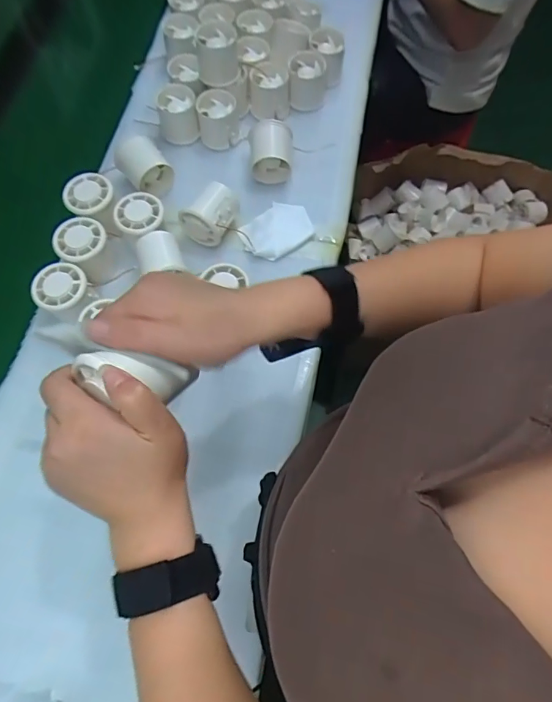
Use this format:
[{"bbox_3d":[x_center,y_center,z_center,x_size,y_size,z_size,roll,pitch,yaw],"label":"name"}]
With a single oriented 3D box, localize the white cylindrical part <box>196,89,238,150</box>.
[{"bbox_3d":[-0.077,-0.306,0.597,0.050,0.055,0.049,0,69,0],"label":"white cylindrical part"}]

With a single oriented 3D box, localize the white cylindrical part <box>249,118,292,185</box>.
[{"bbox_3d":[-0.006,-0.249,0.572,0.054,0.049,0.049,-1,69,0],"label":"white cylindrical part"}]

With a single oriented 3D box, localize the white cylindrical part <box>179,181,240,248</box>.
[{"bbox_3d":[-0.080,-0.163,0.541,0.055,0.053,0.059,18,70,7],"label":"white cylindrical part"}]

